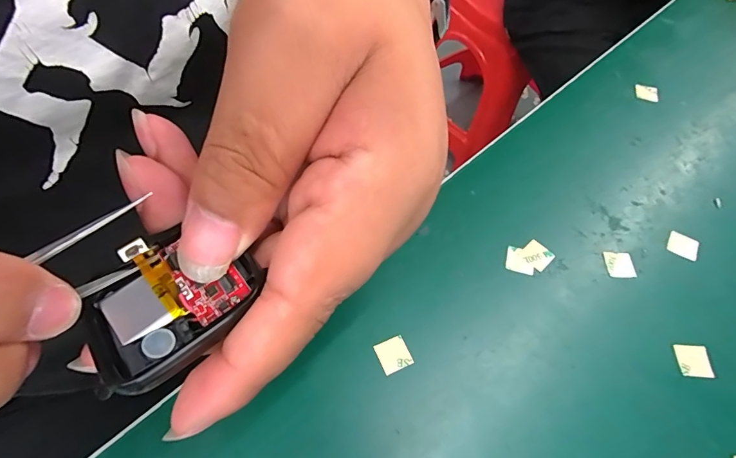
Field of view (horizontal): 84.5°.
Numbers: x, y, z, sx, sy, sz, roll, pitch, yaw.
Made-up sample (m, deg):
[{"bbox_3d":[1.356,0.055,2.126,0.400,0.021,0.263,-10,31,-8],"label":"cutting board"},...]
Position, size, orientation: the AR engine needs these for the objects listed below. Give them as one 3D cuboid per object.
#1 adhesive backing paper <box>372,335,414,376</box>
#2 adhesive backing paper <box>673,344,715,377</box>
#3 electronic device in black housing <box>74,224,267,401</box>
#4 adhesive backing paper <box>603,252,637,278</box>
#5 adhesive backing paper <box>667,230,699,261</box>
[{"bbox_3d":[0.013,0.063,0.202,0.015,0.004,0.016,-22,64,-11],"label":"adhesive backing paper"},{"bbox_3d":[0.163,0.066,0.204,0.015,0.004,0.015,0,63,7],"label":"adhesive backing paper"},{"bbox_3d":[-0.051,0.016,0.105,0.041,0.007,0.037,-32,66,-18],"label":"electronic device in black housing"},{"bbox_3d":[0.143,0.020,0.230,0.016,0.004,0.015,2,60,-1],"label":"adhesive backing paper"},{"bbox_3d":[0.185,0.010,0.238,0.016,0.004,0.014,31,70,20],"label":"adhesive backing paper"}]

